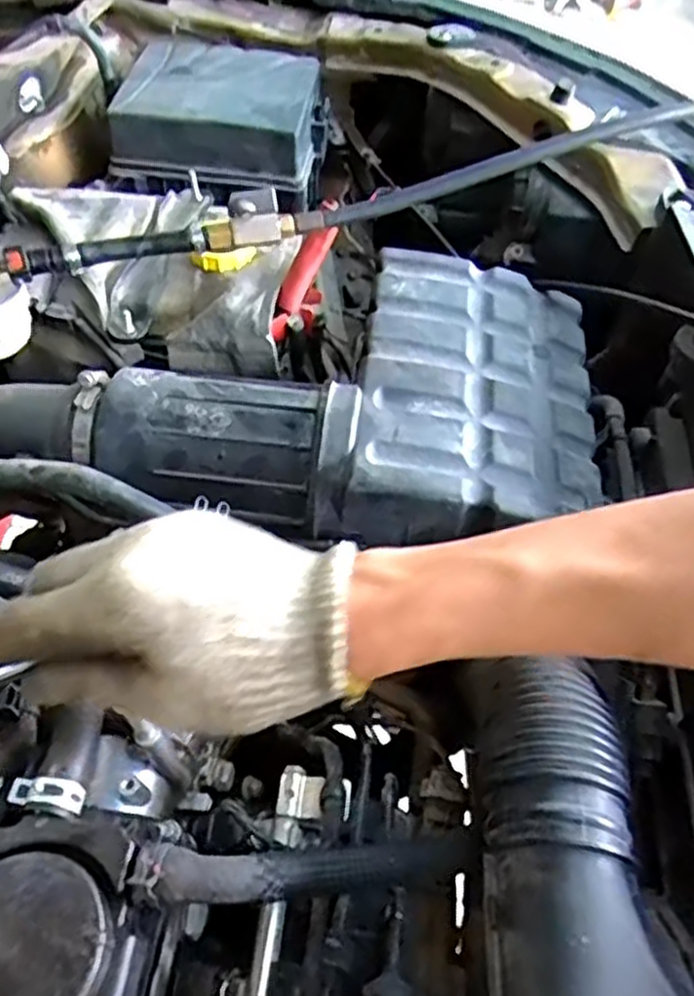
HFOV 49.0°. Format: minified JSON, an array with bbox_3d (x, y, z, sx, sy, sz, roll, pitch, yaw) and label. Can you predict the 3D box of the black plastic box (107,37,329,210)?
[{"bbox_3d":[-0.118,-0.370,0.747,0.187,0.073,0.176,8,53,4],"label":"black plastic box"}]

